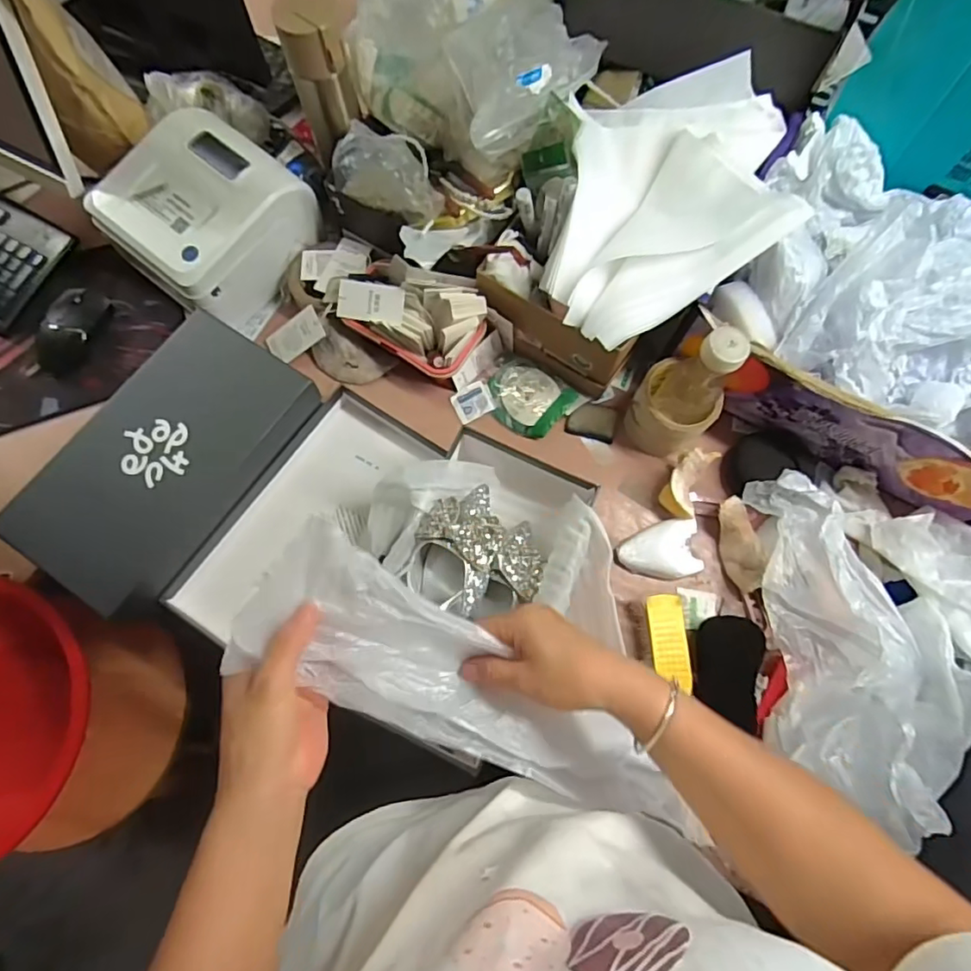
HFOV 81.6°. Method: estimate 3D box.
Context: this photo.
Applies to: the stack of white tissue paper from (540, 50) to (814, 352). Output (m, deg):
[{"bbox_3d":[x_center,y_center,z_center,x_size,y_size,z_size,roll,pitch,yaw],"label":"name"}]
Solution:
[{"bbox_3d":[0.194,-0.304,0.595,0.230,0.068,0.336,8,74,1],"label":"stack of white tissue paper"}]

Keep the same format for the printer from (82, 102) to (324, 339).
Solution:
[{"bbox_3d":[-0.321,-0.307,0.669,0.185,0.130,0.203,29,75,7],"label":"printer"}]

